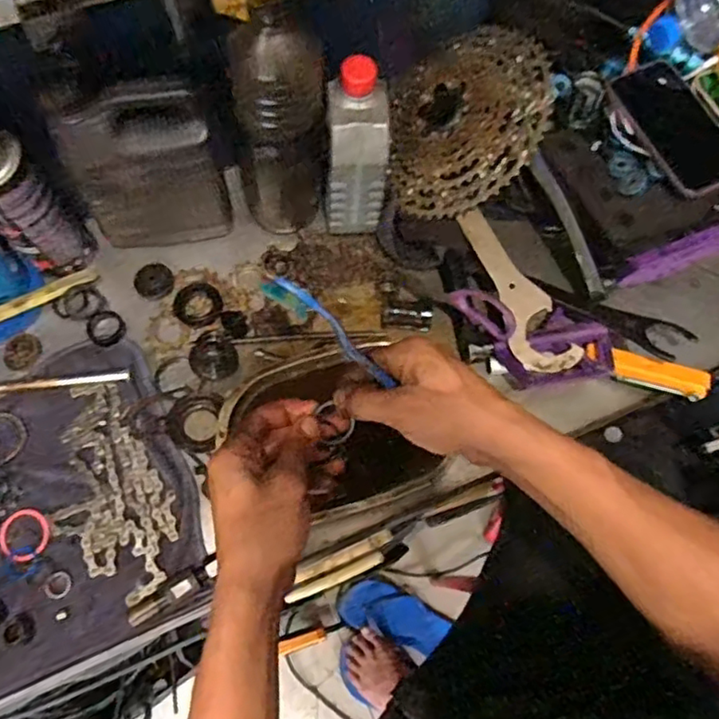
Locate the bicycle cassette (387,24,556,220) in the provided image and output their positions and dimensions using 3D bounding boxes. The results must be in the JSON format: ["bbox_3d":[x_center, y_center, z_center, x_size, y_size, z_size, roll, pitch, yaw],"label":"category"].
[{"bbox_3d":[0.104,-0.240,0.623,0.168,0.027,0.183,-7,77,31],"label":"bicycle cassette"}]

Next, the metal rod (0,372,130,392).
[{"bbox_3d":[-0.310,0.024,0.602,0.173,0.005,0.013,-6,69,-4],"label":"metal rod"}]

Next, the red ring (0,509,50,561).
[{"bbox_3d":[-0.293,0.152,0.547,0.042,0.004,0.044,1,69,-2],"label":"red ring"}]

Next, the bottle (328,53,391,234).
[{"bbox_3d":[-0.002,-0.196,0.604,0.060,0.167,0.069,5,69,0],"label":"bottle"}]

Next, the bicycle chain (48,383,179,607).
[{"bbox_3d":[-0.229,0.116,0.558,0.095,0.013,0.197,-31,73,-13],"label":"bicycle chain"}]

